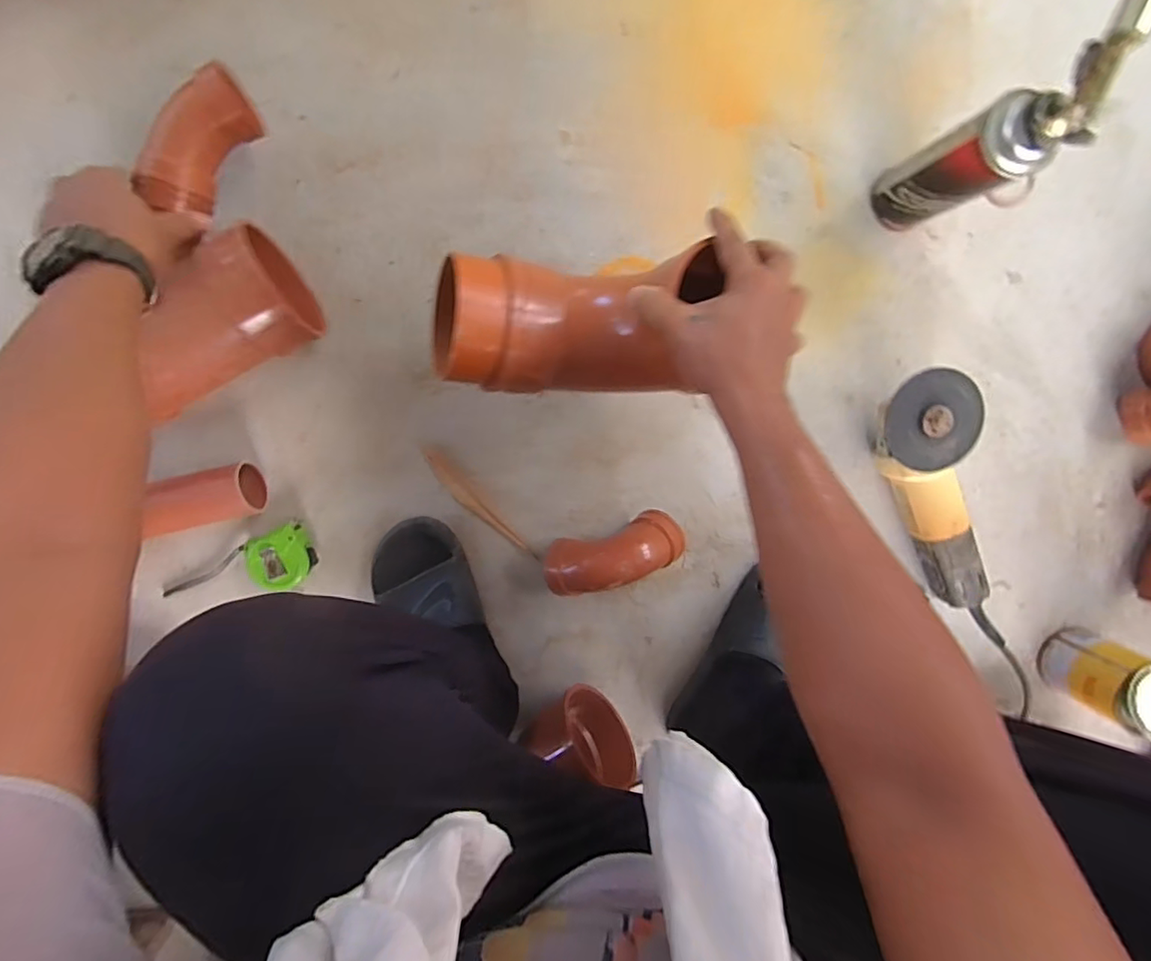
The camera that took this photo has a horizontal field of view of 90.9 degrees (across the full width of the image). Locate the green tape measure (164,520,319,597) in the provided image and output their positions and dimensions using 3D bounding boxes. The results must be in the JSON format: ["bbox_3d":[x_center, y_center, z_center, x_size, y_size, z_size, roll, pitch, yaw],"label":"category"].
[{"bbox_3d":[-0.366,0.106,0.619,0.170,0.035,0.061,-24,99,2],"label":"green tape measure"}]

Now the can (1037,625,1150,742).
[{"bbox_3d":[0.607,0.226,0.636,0.074,0.129,0.077,0,99,-2],"label":"can"}]

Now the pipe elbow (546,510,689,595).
[{"bbox_3d":[0.042,0.082,0.625,0.147,0.060,0.068,-17,99,0],"label":"pipe elbow"}]

